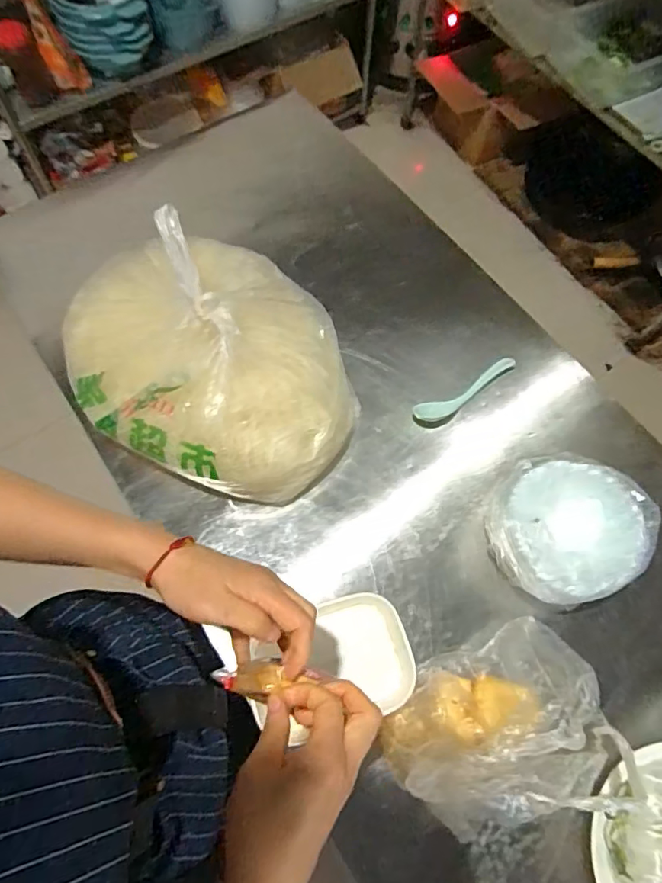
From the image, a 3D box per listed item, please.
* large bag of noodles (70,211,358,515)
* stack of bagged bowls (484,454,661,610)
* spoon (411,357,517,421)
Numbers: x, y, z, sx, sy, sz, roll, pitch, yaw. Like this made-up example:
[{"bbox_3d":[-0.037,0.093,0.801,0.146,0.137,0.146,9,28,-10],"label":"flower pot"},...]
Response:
[{"bbox_3d":[-0.143,-0.115,0.619,0.369,0.158,0.279,27,69,9],"label":"large bag of noodles"},{"bbox_3d":[0.259,0.097,0.602,0.163,0.089,0.158,-28,71,-13],"label":"stack of bagged bowls"},{"bbox_3d":[0.180,-0.065,0.702,0.157,0.017,0.032,-28,71,-13],"label":"spoon"}]

